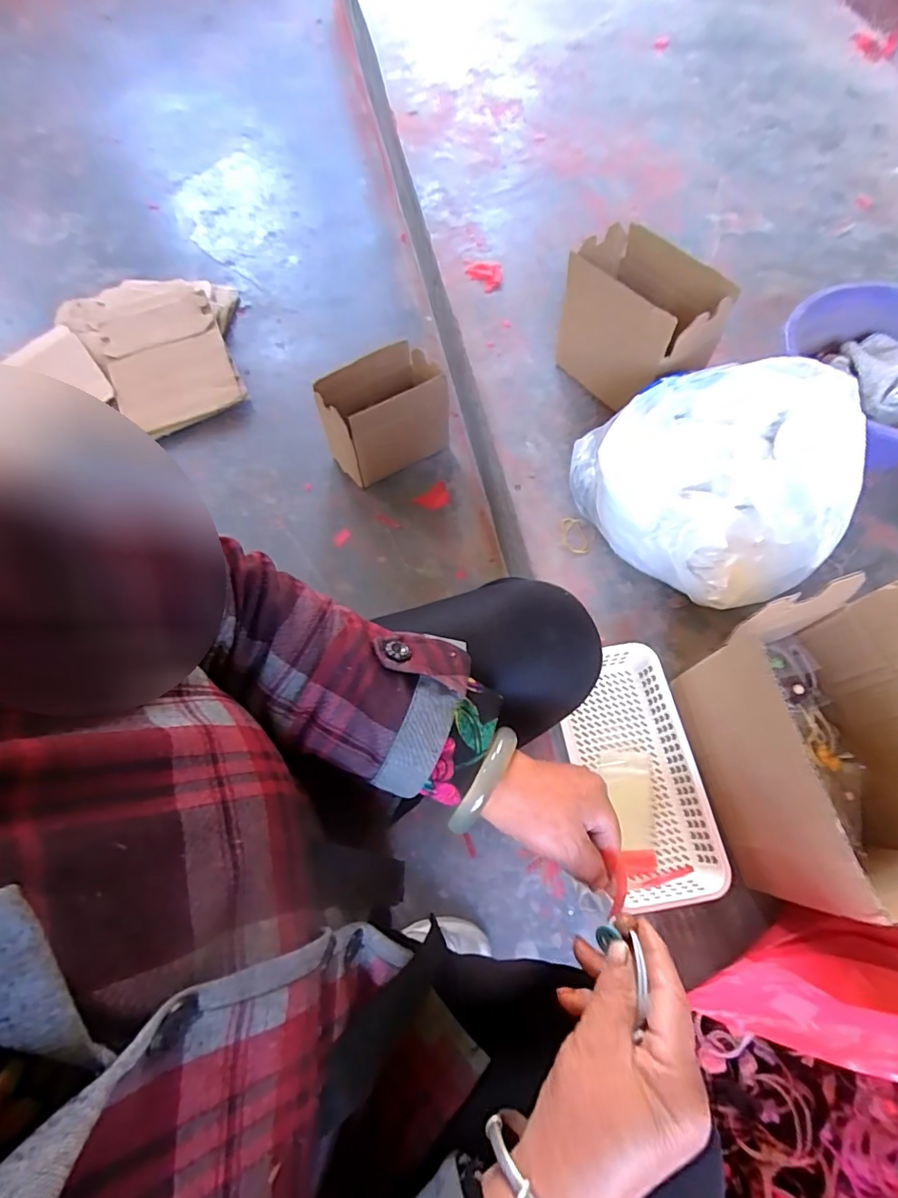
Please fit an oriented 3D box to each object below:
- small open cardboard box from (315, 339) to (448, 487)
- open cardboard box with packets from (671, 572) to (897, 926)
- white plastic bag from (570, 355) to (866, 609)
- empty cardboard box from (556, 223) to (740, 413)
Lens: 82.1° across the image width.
[{"bbox_3d":[-0.114,-0.317,0.922,0.208,0.190,0.108,-23,68,-8],"label":"small open cardboard box"},{"bbox_3d":[0.346,0.141,0.490,0.145,0.215,0.235,-11,67,-3],"label":"open cardboard box with packets"},{"bbox_3d":[0.309,-0.149,0.635,0.239,0.176,0.313,-35,70,-12],"label":"white plastic bag"},{"bbox_3d":[0.260,-0.376,0.730,0.104,0.186,0.214,-43,72,-15],"label":"empty cardboard box"}]

